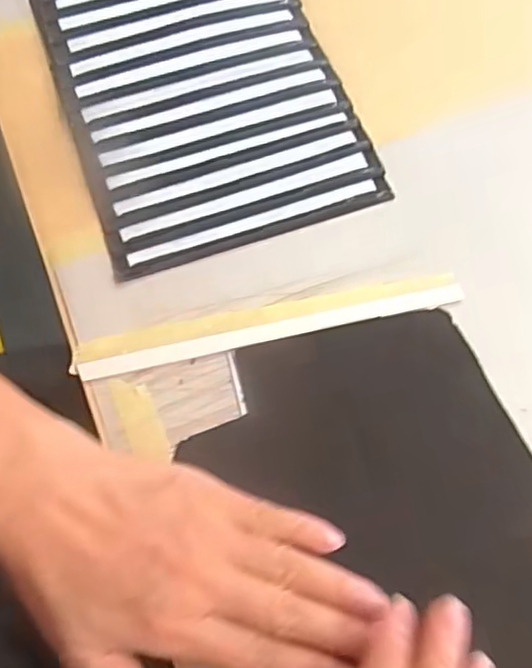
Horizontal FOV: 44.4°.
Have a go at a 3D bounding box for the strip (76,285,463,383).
[{"bbox_3d":[0.006,-0.002,0.360,0.215,0.004,0.012,-13,69,-5],"label":"strip"}]

